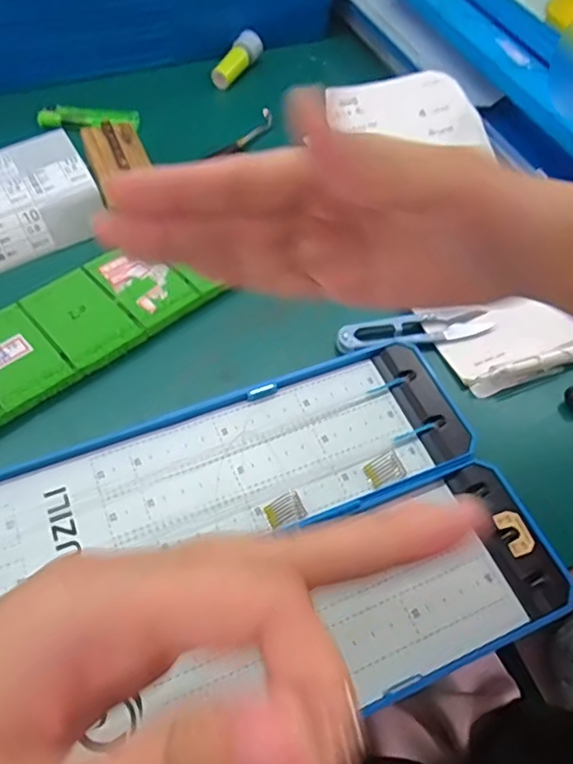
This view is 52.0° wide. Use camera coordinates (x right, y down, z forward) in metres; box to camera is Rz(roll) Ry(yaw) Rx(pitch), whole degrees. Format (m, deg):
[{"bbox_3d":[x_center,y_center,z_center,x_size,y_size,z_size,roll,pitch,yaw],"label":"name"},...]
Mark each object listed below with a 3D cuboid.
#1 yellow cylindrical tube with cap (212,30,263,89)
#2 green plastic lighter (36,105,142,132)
[{"bbox_3d":[-0.045,-0.291,0.528,0.021,0.021,0.060,26,60,12],"label":"yellow cylindrical tube with cap"},{"bbox_3d":[-0.160,-0.215,0.477,0.077,0.011,0.019,1,58,-4],"label":"green plastic lighter"}]

